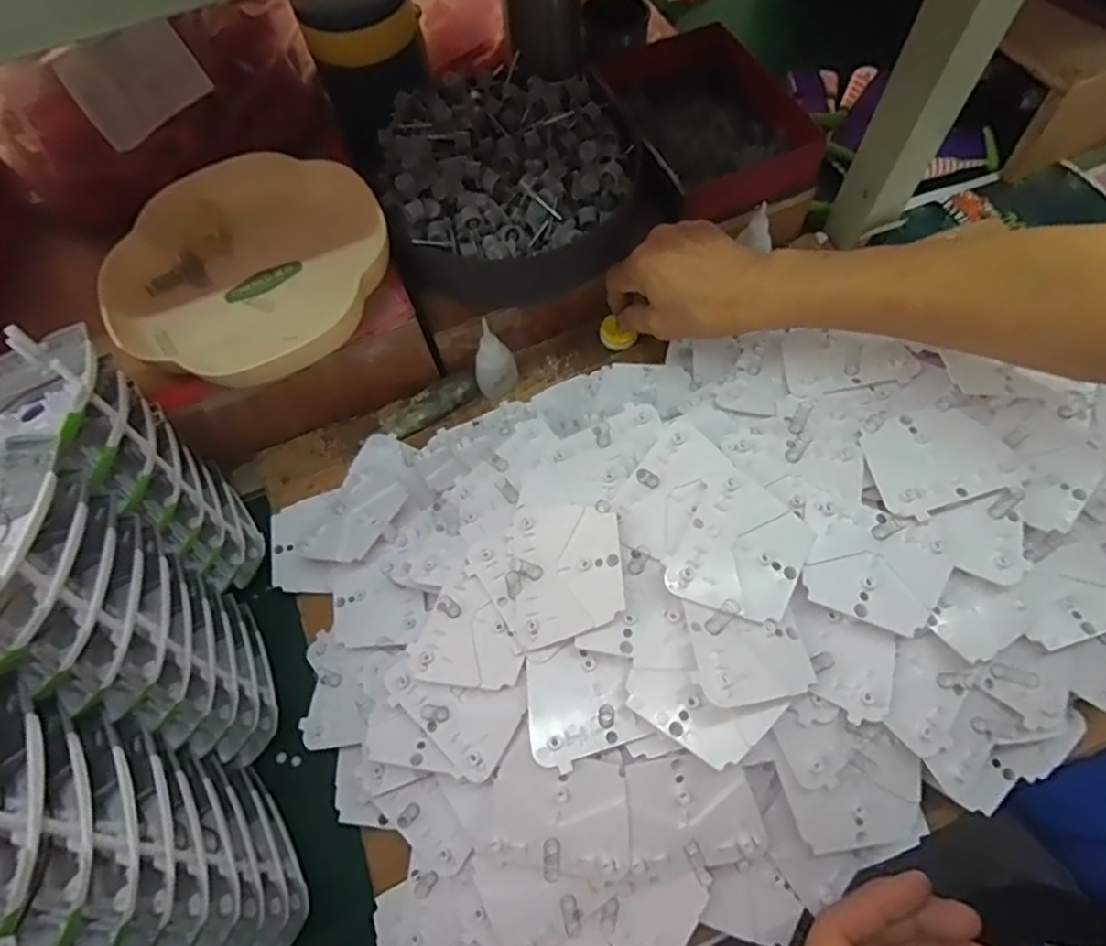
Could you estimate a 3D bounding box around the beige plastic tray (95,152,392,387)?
[{"bbox_3d":[-0.223,-0.149,0.468,0.205,0.038,0.196,-25,68,-10],"label":"beige plastic tray"}]

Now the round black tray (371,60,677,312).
[{"bbox_3d":[-0.021,-0.239,0.512,0.224,0.060,0.212,-1,66,1],"label":"round black tray"}]

